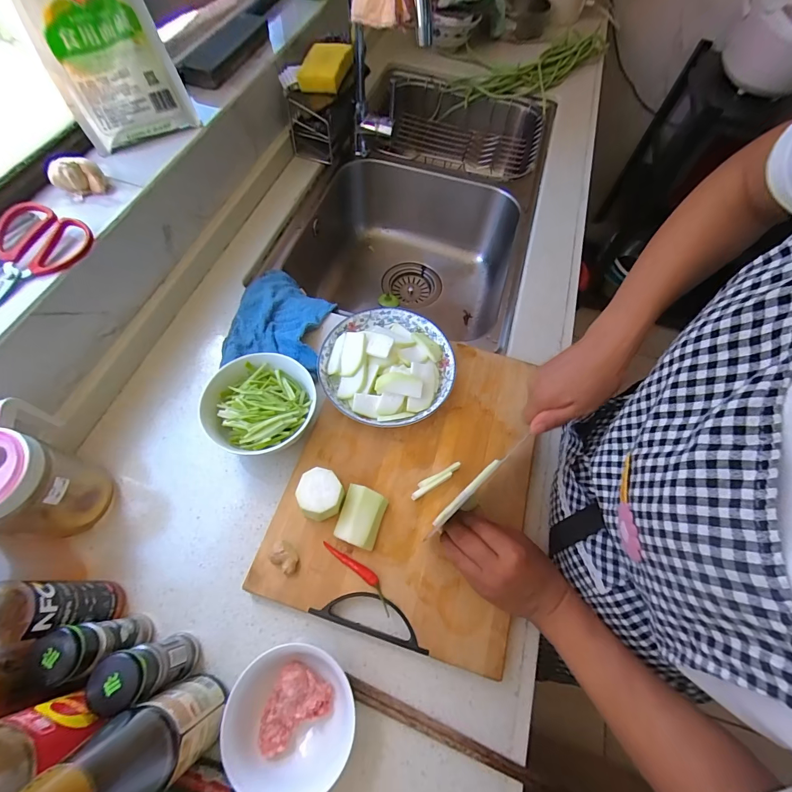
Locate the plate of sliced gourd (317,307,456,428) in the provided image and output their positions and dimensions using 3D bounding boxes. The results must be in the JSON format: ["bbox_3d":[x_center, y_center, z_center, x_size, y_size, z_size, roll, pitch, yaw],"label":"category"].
[{"bbox_3d":[-0.011,-0.039,0.489,0.169,0.055,0.166,1,64,-3],"label":"plate of sliced gourd"}]

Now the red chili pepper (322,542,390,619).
[{"bbox_3d":[-0.038,0.187,0.396,0.096,0.007,0.018,41,68,15],"label":"red chili pepper"}]

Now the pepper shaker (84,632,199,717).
[{"bbox_3d":[-0.215,0.239,0.327,0.039,0.111,0.039,-15,66,-11],"label":"pepper shaker"}]

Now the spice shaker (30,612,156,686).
[{"bbox_3d":[-0.266,0.223,0.333,0.036,0.108,0.040,-11,65,-9],"label":"spice shaker"}]

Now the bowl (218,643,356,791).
[{"bbox_3d":[-0.092,0.287,0.338,0.105,0.058,0.105,1,64,-3],"label":"bowl"}]

